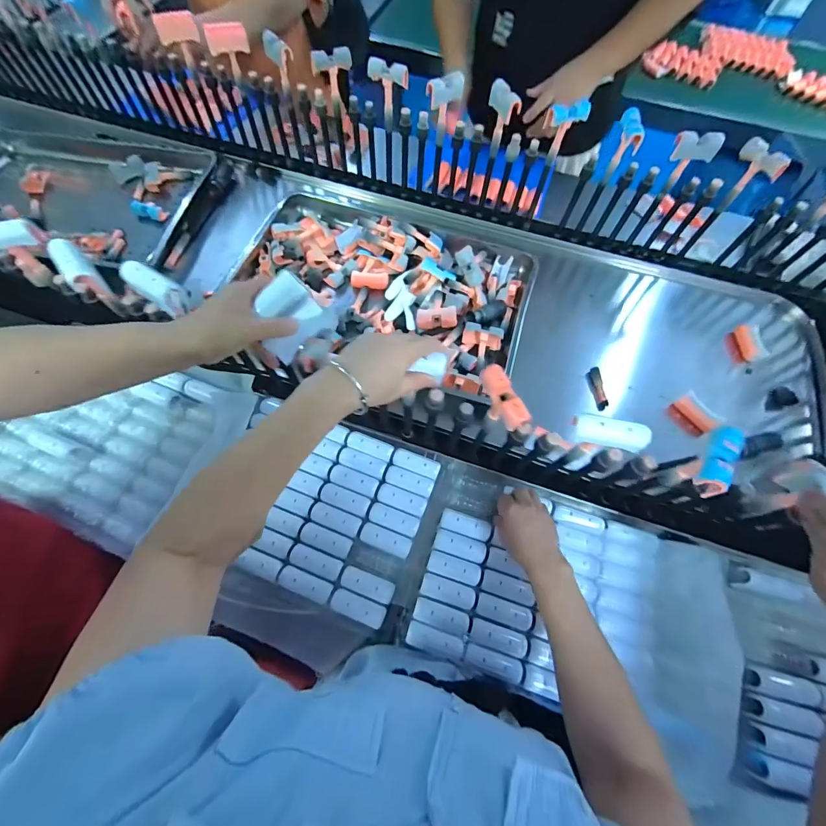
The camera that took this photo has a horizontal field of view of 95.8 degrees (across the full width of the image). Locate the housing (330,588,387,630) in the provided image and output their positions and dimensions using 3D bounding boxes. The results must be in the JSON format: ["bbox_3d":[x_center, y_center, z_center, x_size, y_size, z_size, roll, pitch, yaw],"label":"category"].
[{"bbox_3d":[-0.075,0.266,0.508,0.075,0.007,0.030,19,66,6],"label":"housing"}]

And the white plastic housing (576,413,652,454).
[{"bbox_3d":[0.209,0.021,0.391,0.069,0.023,0.024,18,66,6],"label":"white plastic housing"}]

